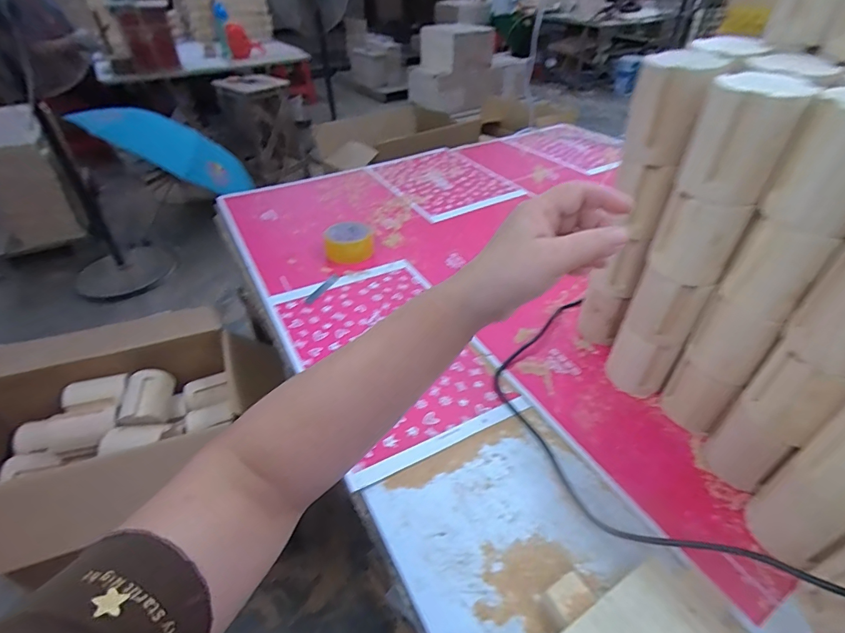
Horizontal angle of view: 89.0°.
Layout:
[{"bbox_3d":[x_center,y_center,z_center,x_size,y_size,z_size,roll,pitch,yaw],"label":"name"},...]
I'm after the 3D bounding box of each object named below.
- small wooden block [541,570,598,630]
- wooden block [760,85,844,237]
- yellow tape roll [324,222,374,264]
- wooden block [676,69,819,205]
[{"bbox_3d":[0.135,0.267,0.402,0.043,0.023,0.030,-22,45,-23],"label":"small wooden block"},{"bbox_3d":[0.355,-0.130,0.364,0.070,0.101,0.072,-27,47,-27],"label":"wooden block"},{"bbox_3d":[-0.151,-0.154,0.891,0.099,0.044,0.101,-7,41,-7],"label":"yellow tape roll"},{"bbox_3d":[0.298,-0.166,0.406,0.072,0.100,0.062,8,41,10],"label":"wooden block"}]

